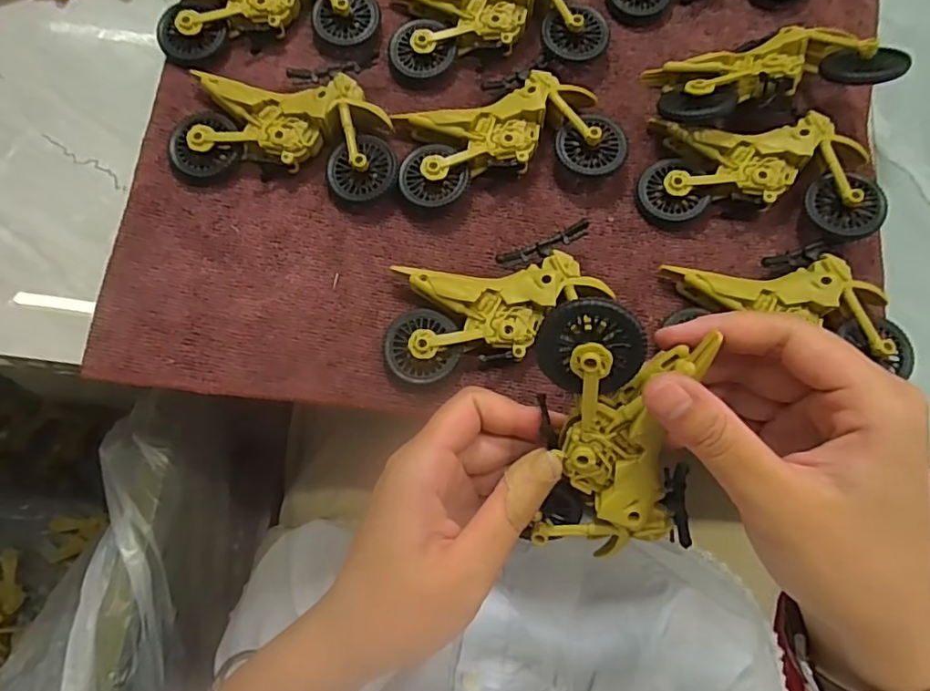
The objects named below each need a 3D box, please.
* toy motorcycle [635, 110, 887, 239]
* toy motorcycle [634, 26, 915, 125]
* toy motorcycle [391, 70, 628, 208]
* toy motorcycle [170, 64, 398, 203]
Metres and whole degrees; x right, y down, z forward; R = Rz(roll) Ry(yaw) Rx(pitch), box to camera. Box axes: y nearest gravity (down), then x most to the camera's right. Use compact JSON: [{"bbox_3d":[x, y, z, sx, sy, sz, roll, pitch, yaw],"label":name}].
[{"bbox_3d":[0.150,-0.089,0.291,0.111,0.028,0.057,10,78,1],"label":"toy motorcycle"},{"bbox_3d":[0.158,-0.140,0.295,0.115,0.026,0.052,-10,58,5],"label":"toy motorcycle"},{"bbox_3d":[0.022,-0.112,0.296,0.112,0.022,0.062,-8,79,-2],"label":"toy motorcycle"},{"bbox_3d":[-0.091,-0.114,0.294,0.111,0.021,0.065,7,78,0],"label":"toy motorcycle"}]

